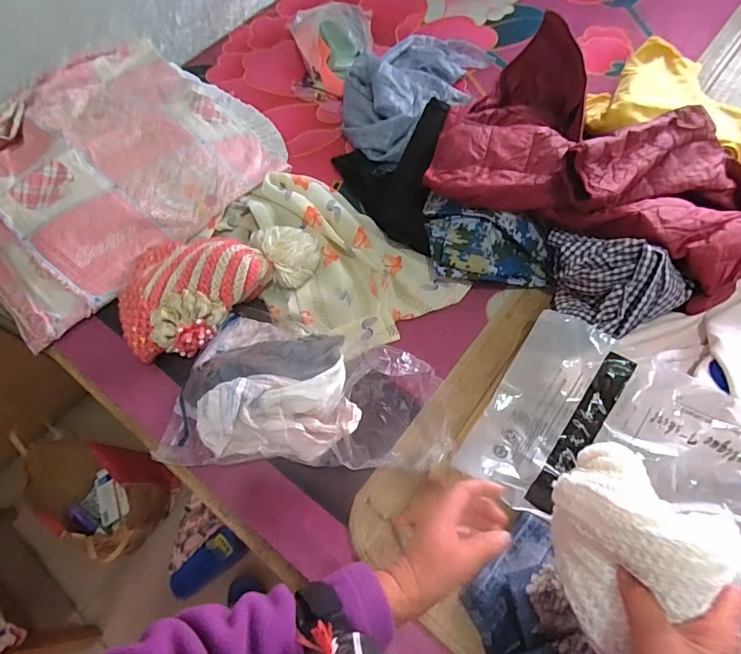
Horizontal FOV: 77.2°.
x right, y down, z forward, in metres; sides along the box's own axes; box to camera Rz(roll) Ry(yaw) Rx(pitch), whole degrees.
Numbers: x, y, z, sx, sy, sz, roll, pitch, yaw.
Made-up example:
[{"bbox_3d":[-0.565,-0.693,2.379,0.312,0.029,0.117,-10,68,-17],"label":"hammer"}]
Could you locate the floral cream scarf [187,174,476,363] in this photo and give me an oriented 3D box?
[{"bbox_3d":[-0.065,-0.108,0.744,0.371,0.063,0.234,40,72,21],"label":"floral cream scarf"}]

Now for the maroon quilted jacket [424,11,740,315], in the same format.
[{"bbox_3d":[0.427,-0.255,0.714,0.608,0.157,0.397,22,66,14],"label":"maroon quilted jacket"}]

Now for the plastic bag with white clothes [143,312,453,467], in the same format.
[{"bbox_3d":[-0.087,0.065,0.592,0.369,0.137,0.205,2,63,5],"label":"plastic bag with white clothes"}]

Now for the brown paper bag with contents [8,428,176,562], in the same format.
[{"bbox_3d":[-0.673,0.416,1.143,0.309,0.263,0.212,9,64,9],"label":"brown paper bag with contents"}]

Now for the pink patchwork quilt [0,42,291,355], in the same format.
[{"bbox_3d":[-0.455,-0.279,0.816,0.433,0.112,0.578,38,71,20],"label":"pink patchwork quilt"}]

